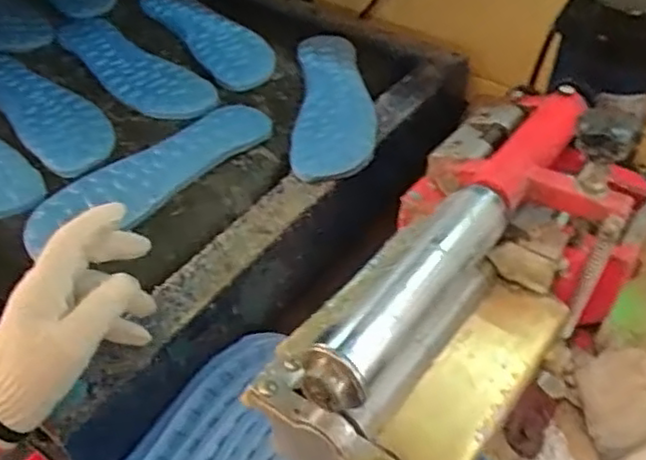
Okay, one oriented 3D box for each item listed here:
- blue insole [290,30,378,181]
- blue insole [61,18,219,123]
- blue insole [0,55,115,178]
[{"bbox_3d":[0.012,-0.140,0.726,0.080,0.024,0.254,0,45,2],"label":"blue insole"},{"bbox_3d":[-0.221,-0.185,0.777,0.251,0.013,0.078,33,61,27],"label":"blue insole"},{"bbox_3d":[-0.302,-0.131,0.733,0.082,0.014,0.260,-34,53,-28],"label":"blue insole"}]

